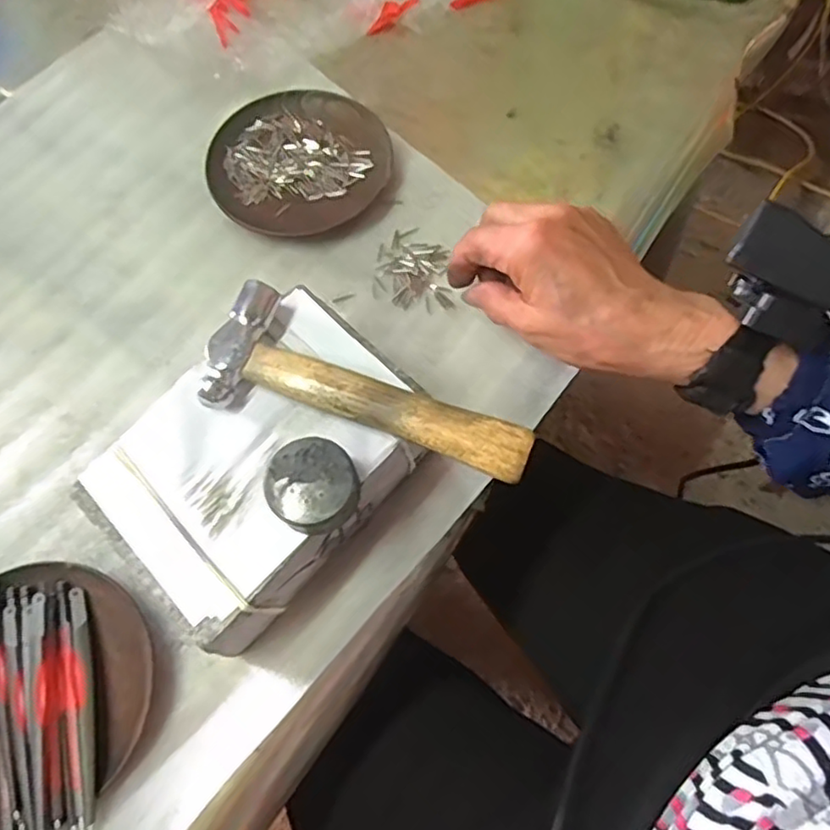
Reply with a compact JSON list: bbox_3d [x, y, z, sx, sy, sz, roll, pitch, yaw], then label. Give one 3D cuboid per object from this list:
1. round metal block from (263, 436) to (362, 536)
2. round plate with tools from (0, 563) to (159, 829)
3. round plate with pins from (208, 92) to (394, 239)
[{"bbox_3d":[-0.042,0.032,0.278,0.036,0.020,0.039,-1,67,2],"label":"round metal block"},{"bbox_3d":[-0.181,0.129,0.305,0.109,0.016,0.112,-1,67,2],"label":"round plate with tools"},{"bbox_3d":[-0.073,-0.160,0.420,0.115,0.015,0.105,-1,67,2],"label":"round plate with pins"}]

